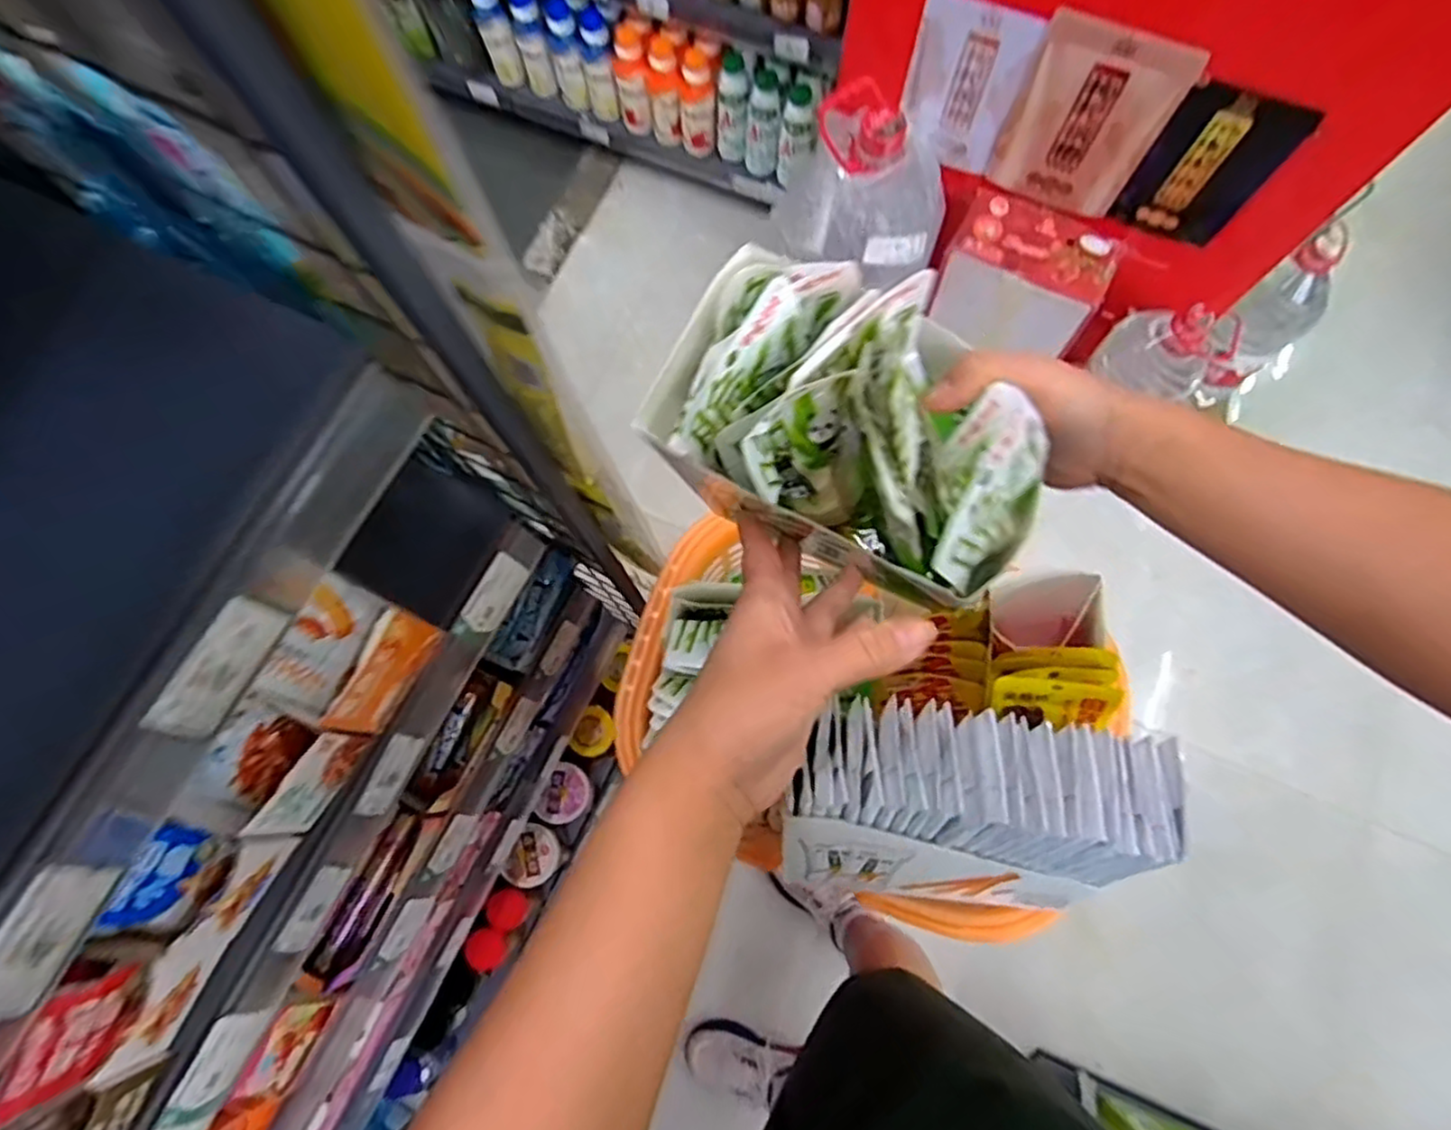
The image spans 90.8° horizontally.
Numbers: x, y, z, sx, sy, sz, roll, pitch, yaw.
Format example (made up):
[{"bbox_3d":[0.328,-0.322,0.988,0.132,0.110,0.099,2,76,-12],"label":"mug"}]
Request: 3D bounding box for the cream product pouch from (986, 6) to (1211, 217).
[{"bbox_3d":[0.476,-0.585,0.946,0.178,0.252,0.014,20,76,6],"label":"cream product pouch"}]

